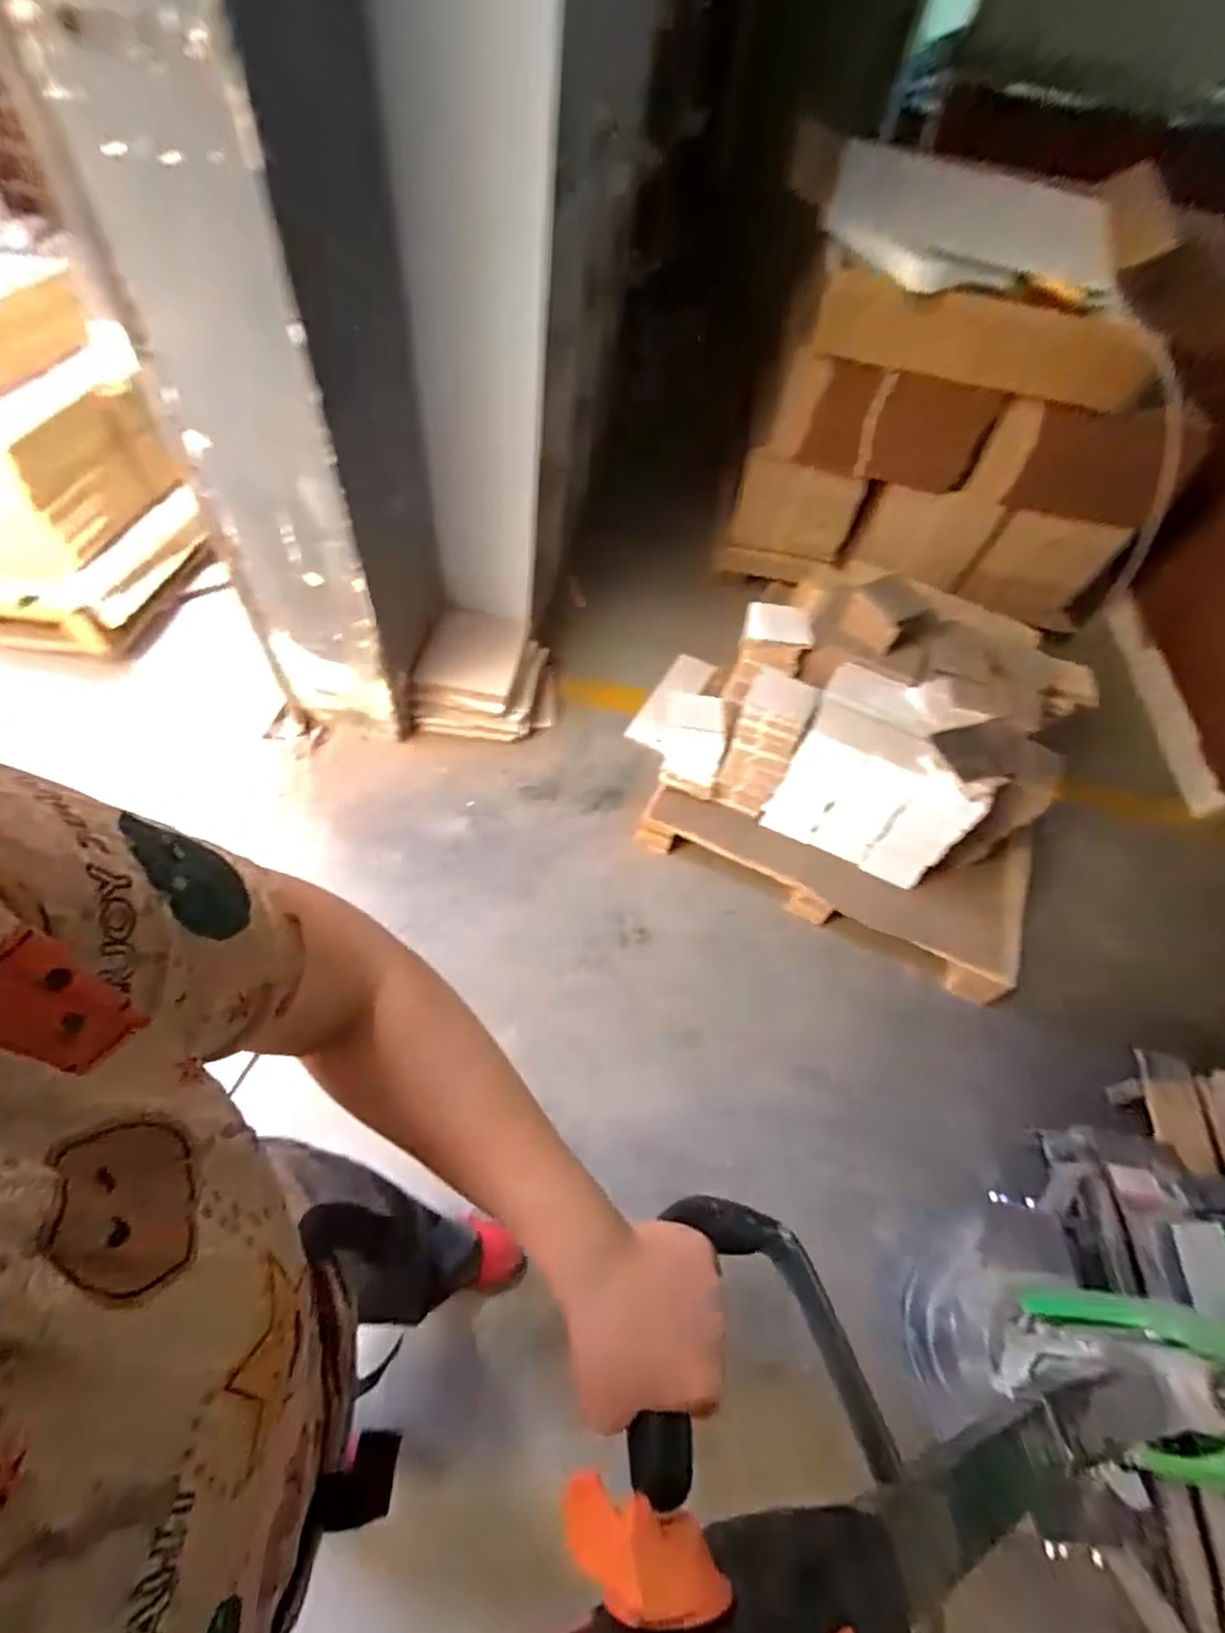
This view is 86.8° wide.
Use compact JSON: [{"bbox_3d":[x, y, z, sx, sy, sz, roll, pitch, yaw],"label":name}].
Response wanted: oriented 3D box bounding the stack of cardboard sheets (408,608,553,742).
[{"bbox_3d":[-0.339,-0.360,1.702,0.361,0.236,0.256,0,60,-8],"label":"stack of cardboard sheets"}]

